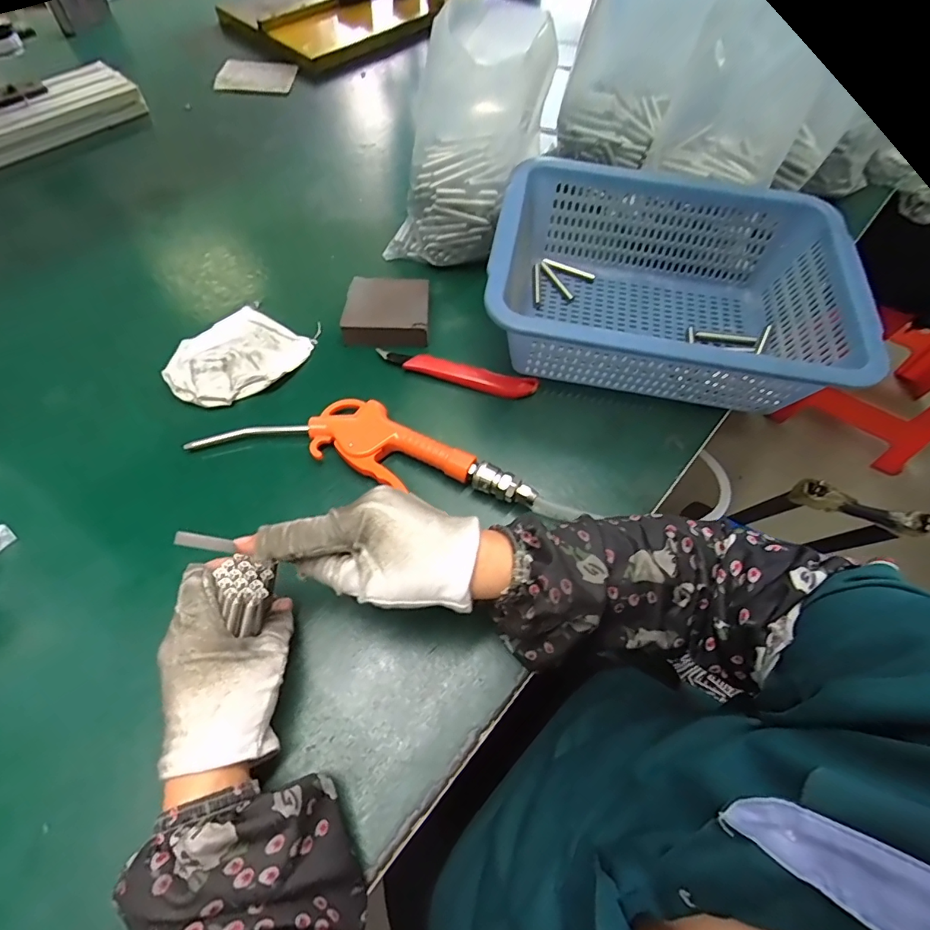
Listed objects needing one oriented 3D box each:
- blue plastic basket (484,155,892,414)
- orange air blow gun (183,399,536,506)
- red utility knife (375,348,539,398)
[{"bbox_3d":[0.184,-0.167,0.442,0.304,0.102,0.247,8,62,4],"label":"blue plastic basket"},{"bbox_3d":[-0.079,-0.019,0.399,0.273,0.025,0.070,10,62,5],"label":"orange air blow gun"},{"bbox_3d":[-0.008,-0.085,0.445,0.150,0.018,0.019,12,62,6],"label":"red utility knife"}]

